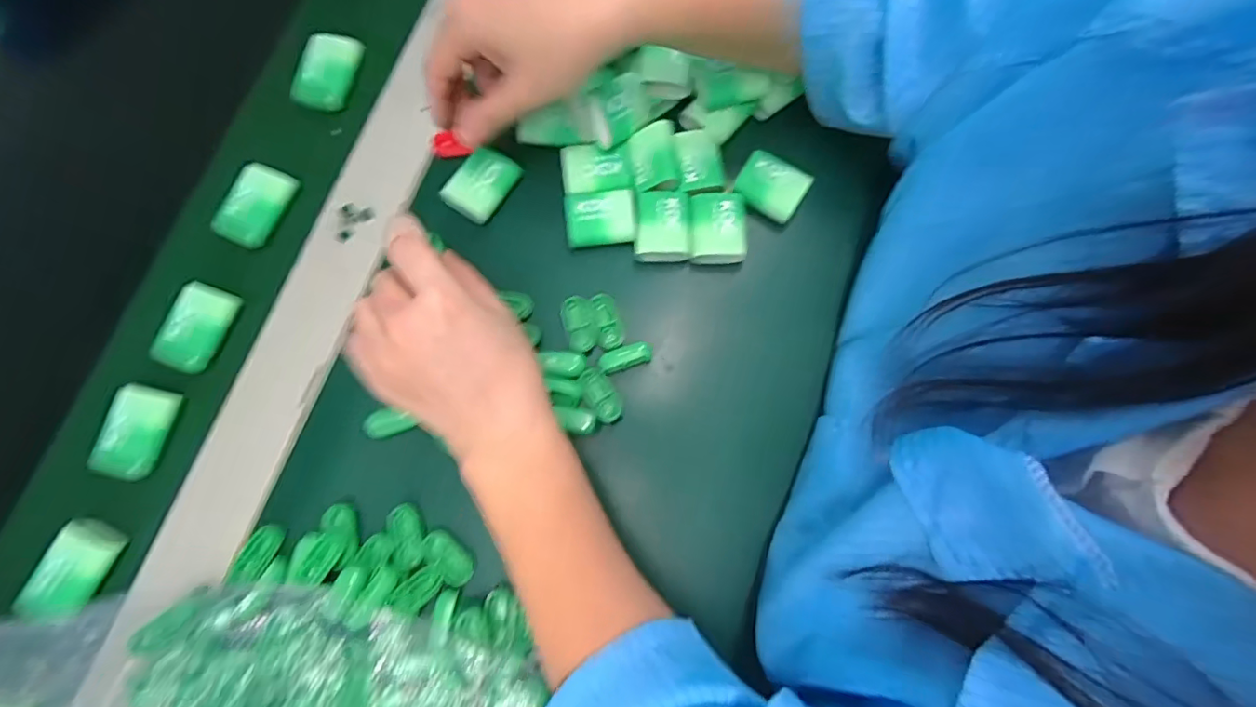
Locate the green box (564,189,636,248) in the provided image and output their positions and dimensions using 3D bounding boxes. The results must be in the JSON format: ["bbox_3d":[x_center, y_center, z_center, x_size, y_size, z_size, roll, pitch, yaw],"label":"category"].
[{"bbox_3d":[-0.018,-0.087,0.347,0.044,0.018,0.034,-6,78,0],"label":"green box"}]

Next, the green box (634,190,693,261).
[{"bbox_3d":[0.023,-0.080,0.347,0.036,0.023,0.045,2,78,2],"label":"green box"}]

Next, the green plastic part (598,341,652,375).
[{"bbox_3d":[-0.001,0.002,0.324,0.032,0.006,0.015,-17,78,-2],"label":"green plastic part"}]

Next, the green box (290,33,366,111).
[{"bbox_3d":[-0.212,-0.199,0.376,0.036,0.013,0.052,16,79,5],"label":"green box"}]

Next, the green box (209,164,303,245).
[{"bbox_3d":[-0.247,-0.098,0.353,0.030,0.013,0.054,26,80,6],"label":"green box"}]

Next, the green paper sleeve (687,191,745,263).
[{"bbox_3d":[0.057,-0.078,0.347,0.034,0.023,0.048,1,78,2],"label":"green paper sleeve"}]

